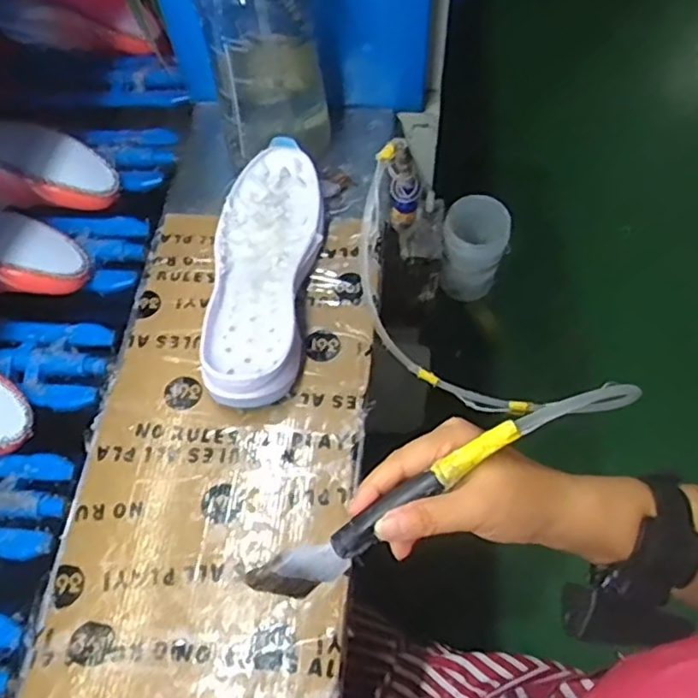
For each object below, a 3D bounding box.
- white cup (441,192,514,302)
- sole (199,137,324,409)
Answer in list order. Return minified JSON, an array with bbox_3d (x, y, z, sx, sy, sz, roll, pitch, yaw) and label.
[{"bbox_3d":[0.147,-0.116,0.773,0.073,0.120,0.068,-1,67,2],"label":"white cup"},{"bbox_3d":[-0.080,-0.072,0.614,0.099,0.045,0.273,3,61,3],"label":"sole"}]

